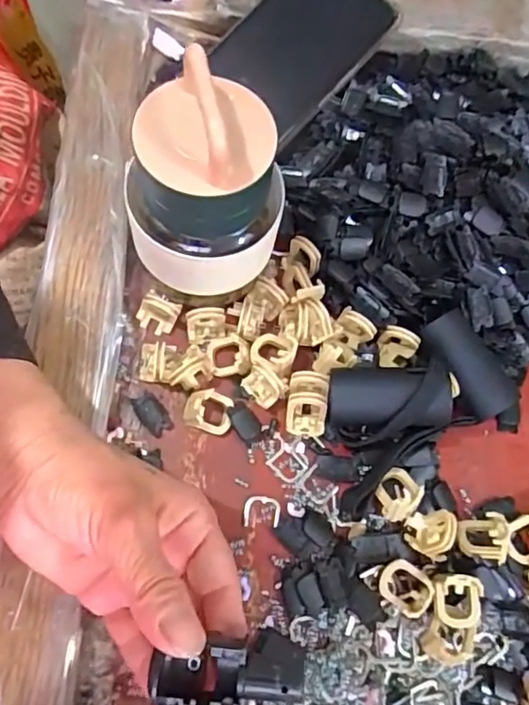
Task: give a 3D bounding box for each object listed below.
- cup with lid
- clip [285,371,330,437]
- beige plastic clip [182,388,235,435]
[{"bbox_3d":[-0.025,-0.075,0.253,0.062,0.108,0.062,2,71,-4],"label":"cup with lid"},{"bbox_3d":[0.023,0.027,0.295,0.021,0.016,0.036,7,103,9],"label":"clip"},{"bbox_3d":[-0.030,0.031,0.293,0.024,0.018,0.021,17,70,1],"label":"beige plastic clip"}]

